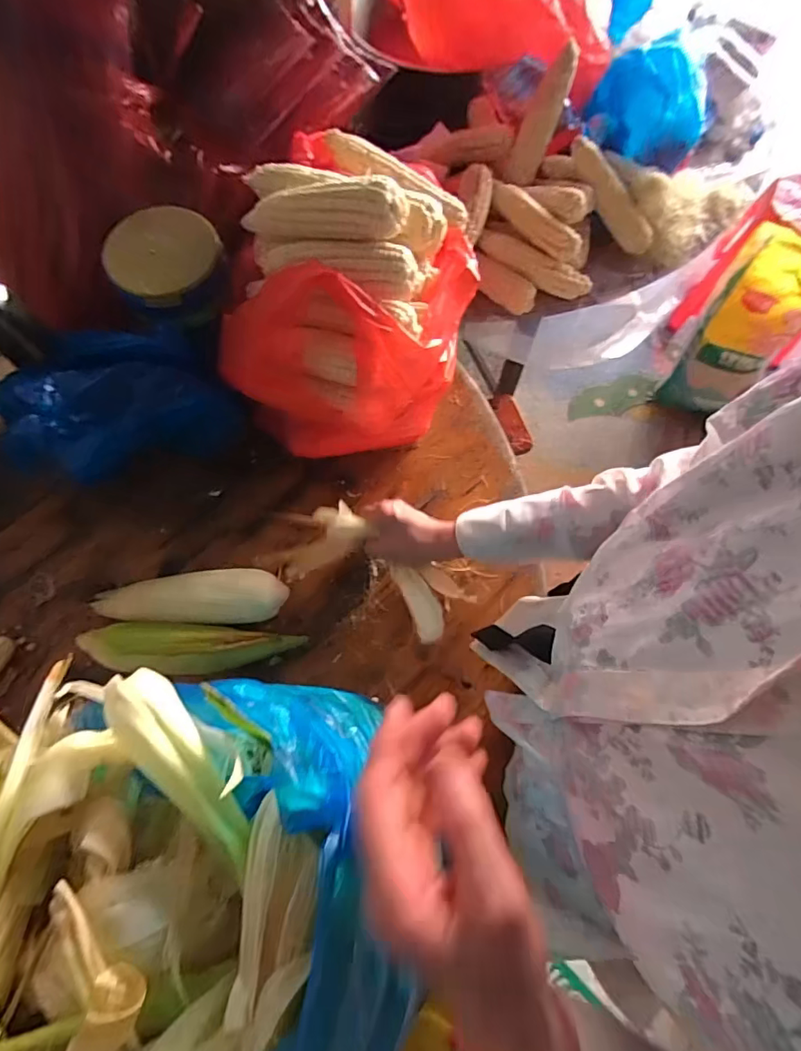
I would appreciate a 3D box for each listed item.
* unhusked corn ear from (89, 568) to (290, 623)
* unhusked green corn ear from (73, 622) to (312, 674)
[{"bbox_3d":[-0.244,0.087,0.610,0.217,0.050,0.059,-1,70,-1],"label":"unhusked corn ear"},{"bbox_3d":[-0.233,0.142,0.589,0.230,0.059,0.052,3,70,0],"label":"unhusked green corn ear"}]

